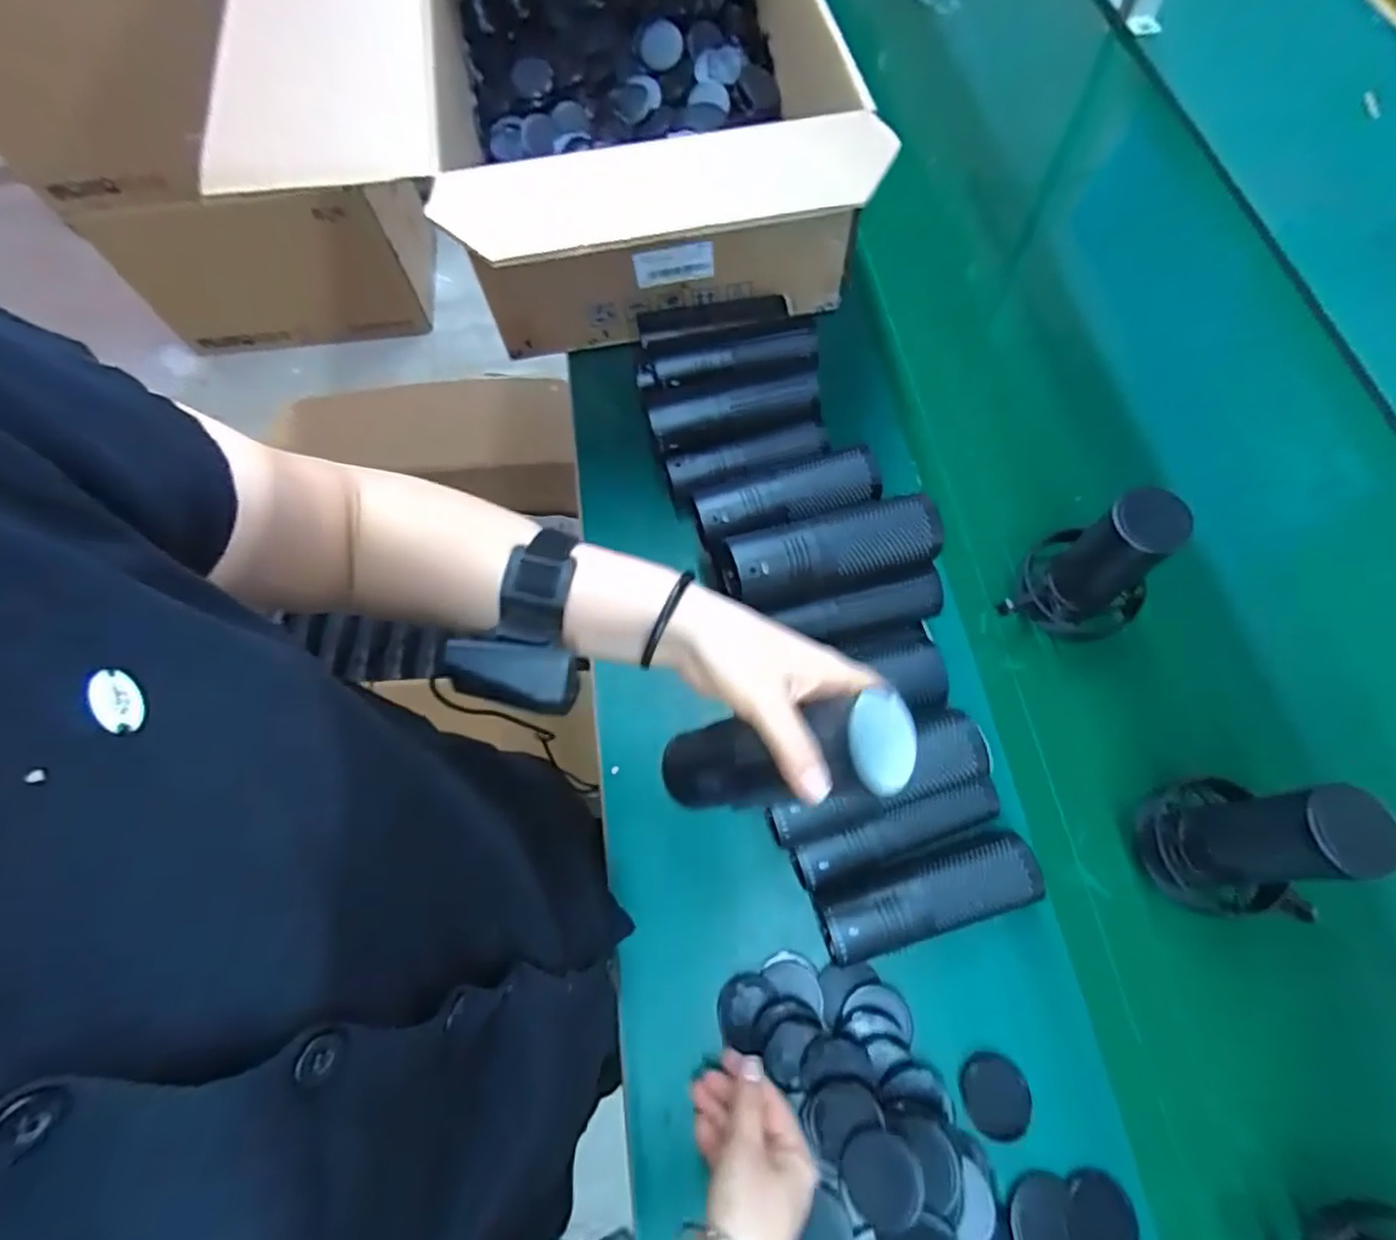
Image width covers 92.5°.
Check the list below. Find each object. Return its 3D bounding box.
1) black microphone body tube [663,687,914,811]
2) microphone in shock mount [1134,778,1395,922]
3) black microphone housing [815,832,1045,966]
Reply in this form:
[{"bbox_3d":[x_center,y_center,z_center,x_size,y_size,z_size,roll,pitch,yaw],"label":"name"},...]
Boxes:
[{"bbox_3d":[0.043,0.082,0.396,0.050,0.159,0.053,22,62,-35],"label":"black microphone body tube"},{"bbox_3d":[0.393,0.150,0.455,0.092,0.148,0.095,-5,67,1],"label":"microphone in shock mount"},{"bbox_3d":[0.172,0.209,0.506,0.164,0.049,0.053,-17,67,-4],"label":"black microphone housing"}]

